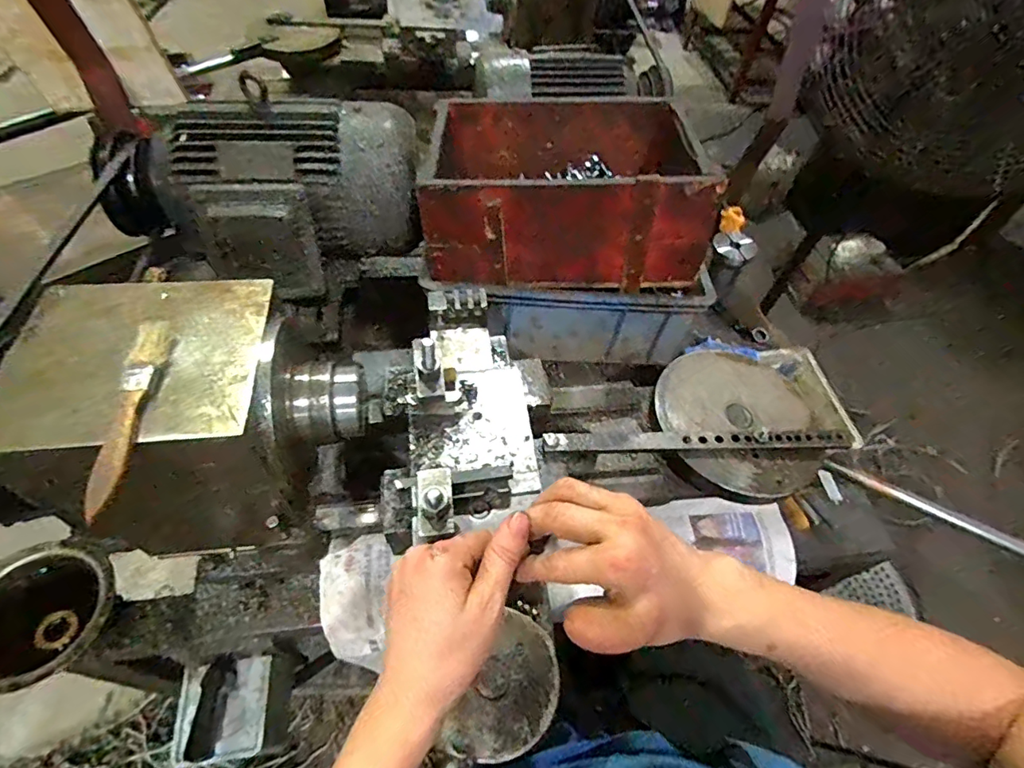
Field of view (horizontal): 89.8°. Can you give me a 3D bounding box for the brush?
[{"bbox_3d":[-0.260,0.019,0.347,0.026,0.019,0.149,-3,53,-7],"label":"brush"}]

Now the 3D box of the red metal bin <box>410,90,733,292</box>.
[{"bbox_3d":[0.067,-0.278,0.708,0.359,0.147,0.257,1,53,-4],"label":"red metal bin"}]

